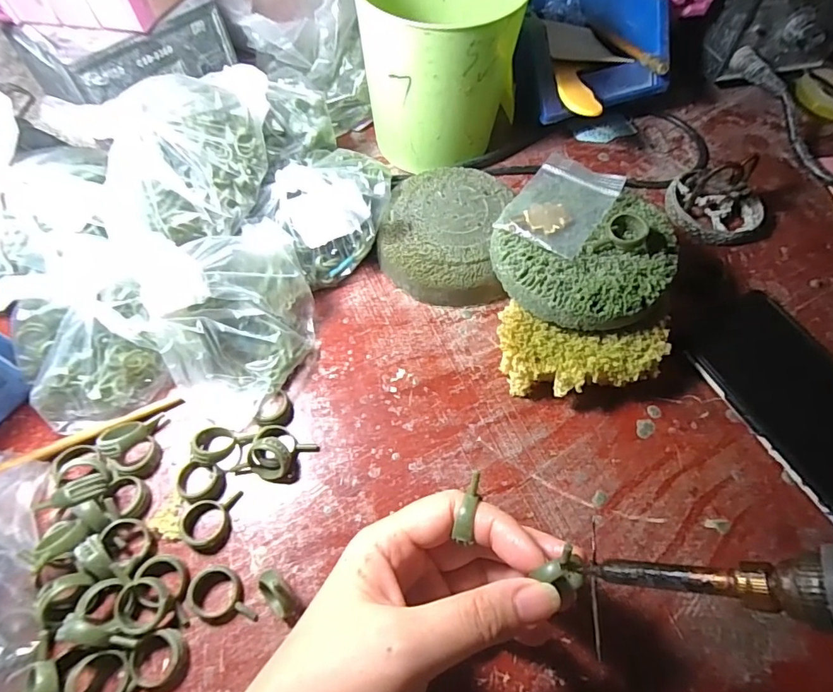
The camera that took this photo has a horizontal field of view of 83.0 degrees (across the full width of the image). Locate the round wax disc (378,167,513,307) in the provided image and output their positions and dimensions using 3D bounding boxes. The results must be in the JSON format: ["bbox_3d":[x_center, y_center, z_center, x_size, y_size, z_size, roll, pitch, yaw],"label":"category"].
[{"bbox_3d":[0.019,-0.077,0.330,0.084,0.036,0.094,4,62,1],"label":"round wax disc"}]

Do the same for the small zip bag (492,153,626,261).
[{"bbox_3d":[0.086,-0.086,0.282,0.051,0.014,0.069,33,67,16],"label":"small zip bag"}]

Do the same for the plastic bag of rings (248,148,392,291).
[{"bbox_3d":[-0.057,-0.091,0.326,0.069,0.053,0.091,39,68,18],"label":"plastic bag of rings"}]

